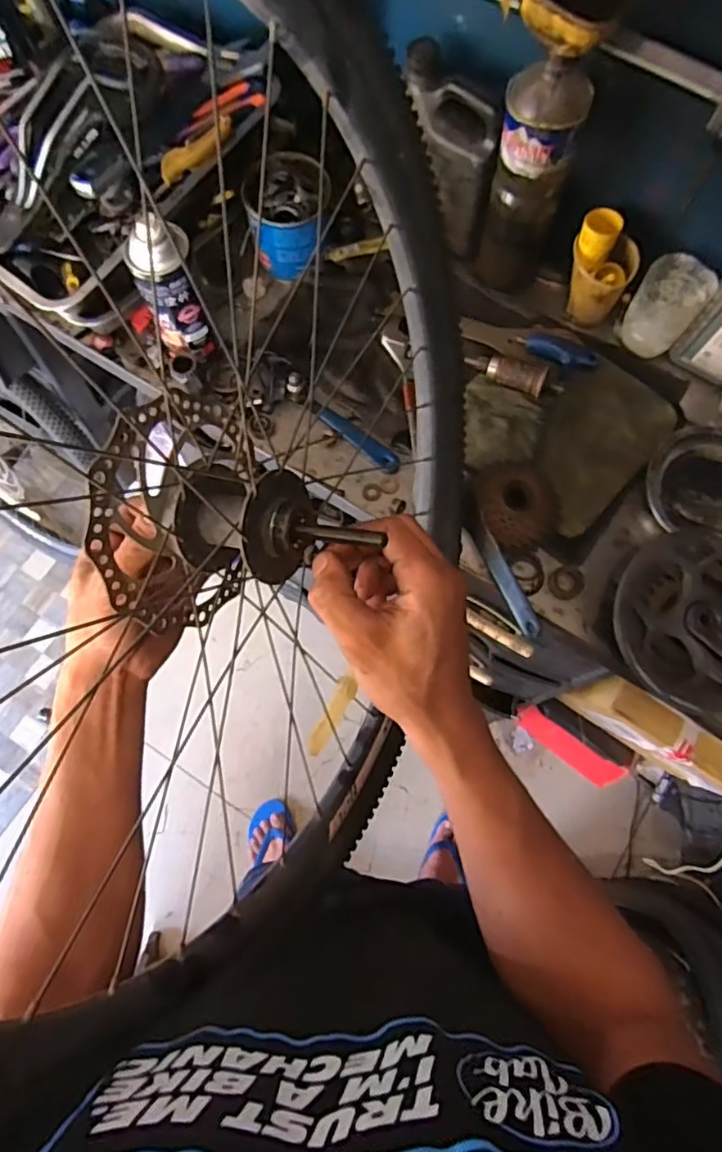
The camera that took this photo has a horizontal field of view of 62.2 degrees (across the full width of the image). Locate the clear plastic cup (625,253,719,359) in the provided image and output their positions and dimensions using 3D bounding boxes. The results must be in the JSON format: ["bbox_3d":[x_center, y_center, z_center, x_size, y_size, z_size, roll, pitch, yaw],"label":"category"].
[{"bbox_3d":[0.340,-0.298,0.678,0.069,0.097,0.074,0,74,0],"label":"clear plastic cup"}]

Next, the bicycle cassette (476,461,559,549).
[{"bbox_3d":[0.172,-0.082,0.649,0.097,0.040,0.096,-27,75,-7],"label":"bicycle cassette"}]

